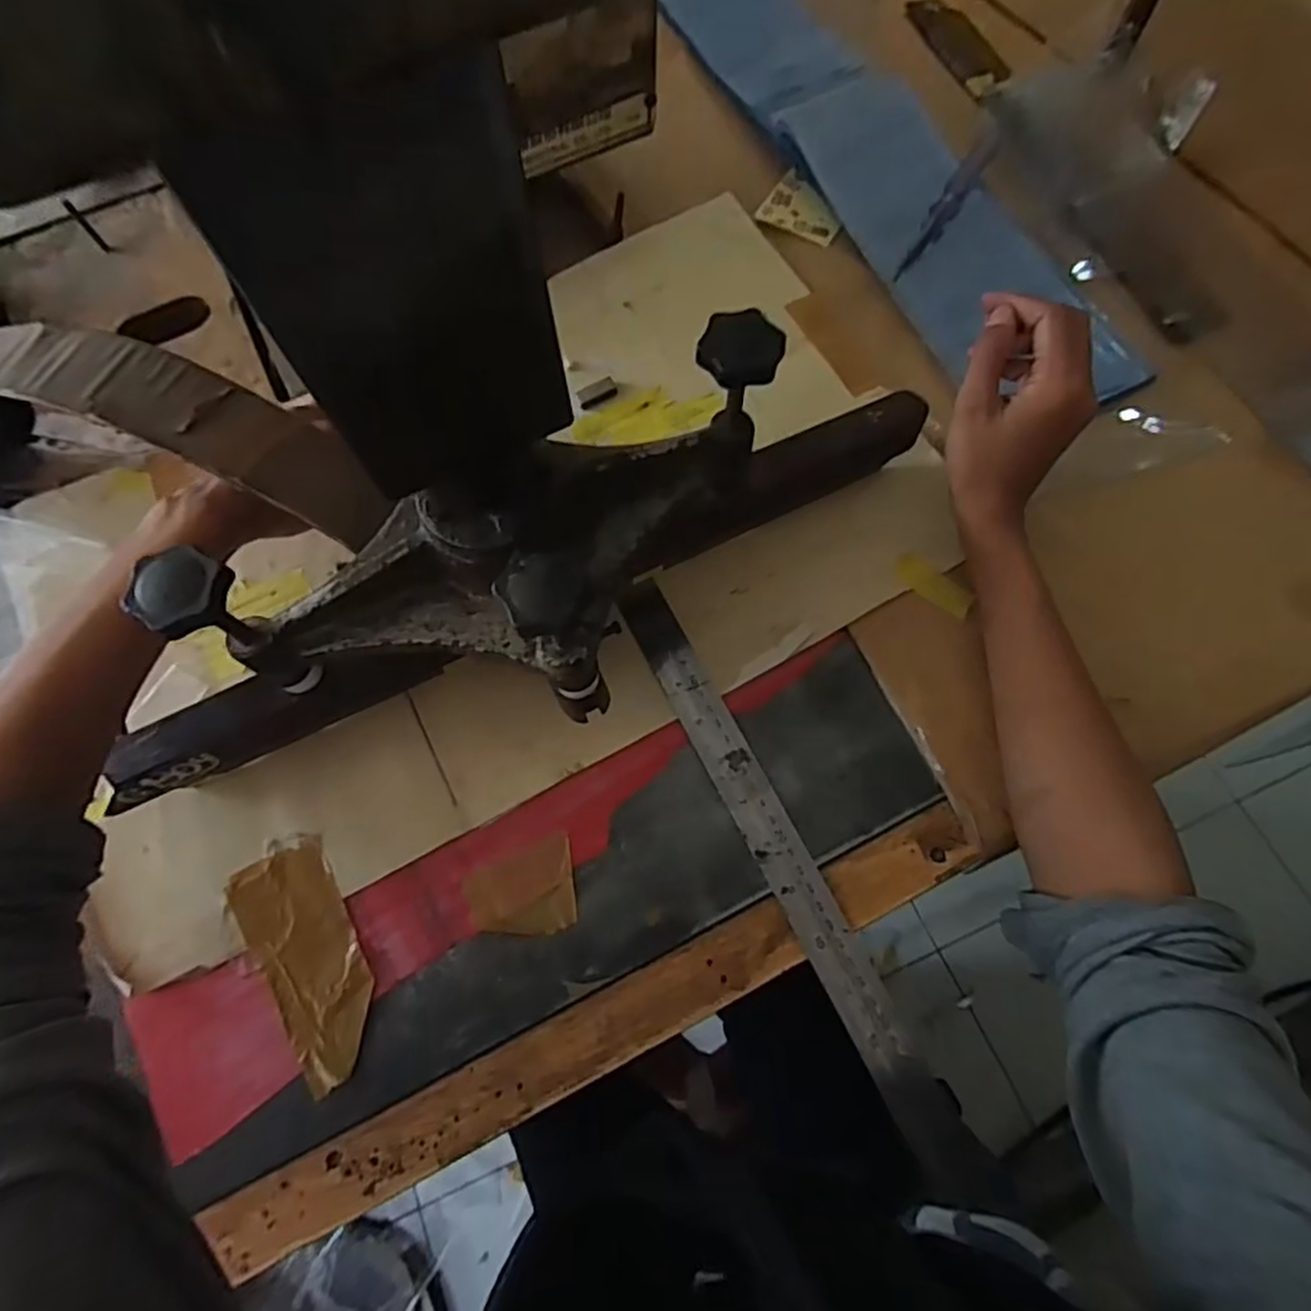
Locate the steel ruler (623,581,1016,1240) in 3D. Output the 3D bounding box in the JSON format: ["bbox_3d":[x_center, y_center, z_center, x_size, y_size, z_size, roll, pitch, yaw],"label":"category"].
[{"bbox_3d":[0.069,0.108,0.373,0.030,0.004,0.350,-27,72,-8],"label":"steel ruler"}]

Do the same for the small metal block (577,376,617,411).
[{"bbox_3d":[-0.039,-0.178,0.481,0.029,0.007,0.012,-31,72,-10],"label":"small metal block"}]

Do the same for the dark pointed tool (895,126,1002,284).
[{"bbox_3d":[0.211,-0.325,0.506,0.015,0.017,0.147,32,74,12],"label":"dark pointed tool"}]

